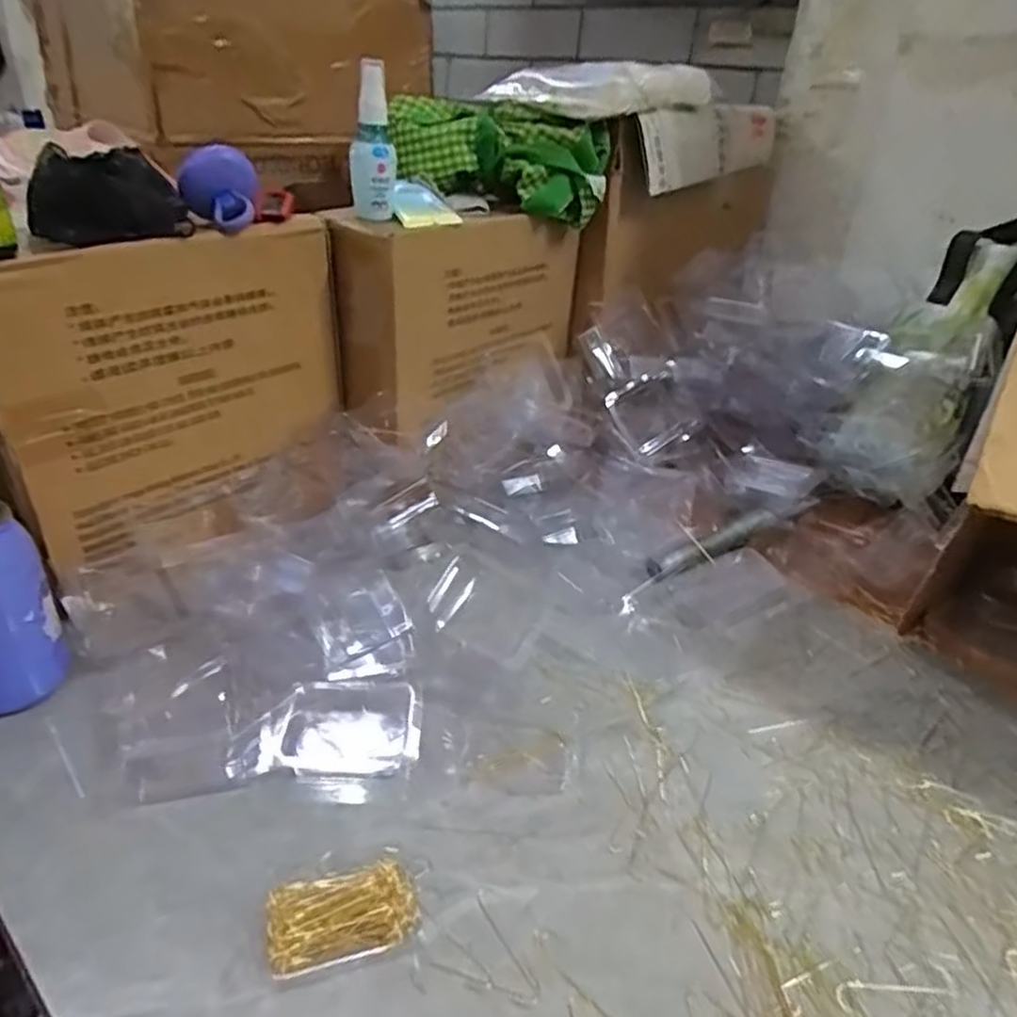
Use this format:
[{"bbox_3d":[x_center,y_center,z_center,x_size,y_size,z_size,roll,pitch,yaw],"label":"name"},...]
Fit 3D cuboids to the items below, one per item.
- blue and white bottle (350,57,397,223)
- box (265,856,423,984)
[{"bbox_3d":[-0.113,-0.299,0.606,0.037,0.128,0.030,-2,31,-12],"label":"blue and white bottle"},{"bbox_3d":[-0.083,0.208,0.365,0.073,0.026,0.040,-4,32,-15],"label":"box"}]

